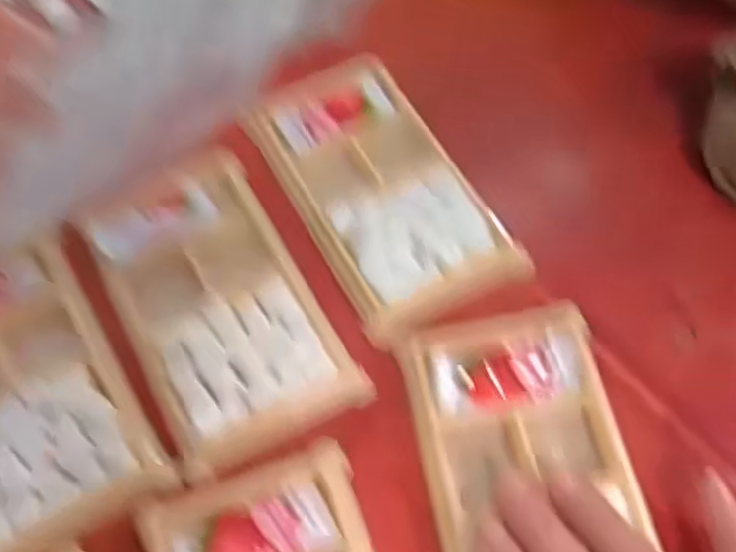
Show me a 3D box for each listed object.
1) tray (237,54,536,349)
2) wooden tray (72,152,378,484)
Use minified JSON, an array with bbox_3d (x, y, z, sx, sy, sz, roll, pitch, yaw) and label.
[{"bbox_3d":[0.004,-0.043,0.350,0.076,0.008,0.141,-27,63,-15],"label":"tray"},{"bbox_3d":[-0.066,0.010,0.324,0.077,0.011,0.135,-23,63,-14],"label":"wooden tray"}]

